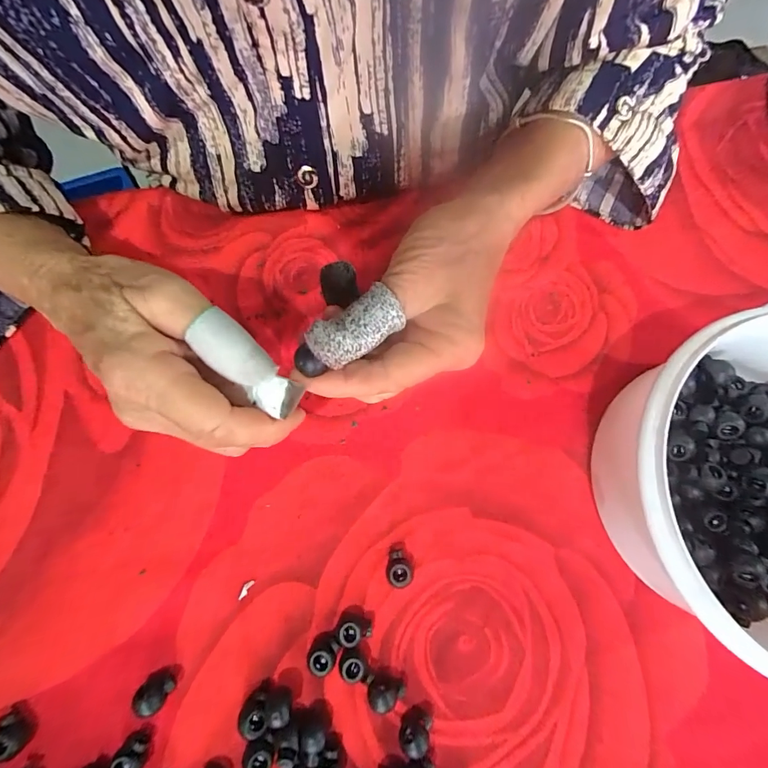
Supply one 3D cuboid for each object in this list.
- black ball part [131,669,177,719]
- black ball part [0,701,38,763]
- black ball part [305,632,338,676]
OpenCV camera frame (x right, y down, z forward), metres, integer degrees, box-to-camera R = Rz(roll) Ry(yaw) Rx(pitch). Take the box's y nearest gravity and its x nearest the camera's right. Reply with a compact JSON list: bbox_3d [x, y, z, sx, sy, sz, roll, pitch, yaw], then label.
[{"bbox_3d":[-0.117,0.158,0.203,0.015,0.012,0.019,42,80,8],"label":"black ball part"},{"bbox_3d":[-0.186,0.174,0.196,0.018,0.013,0.016,32,79,6],"label":"black ball part"},{"bbox_3d":[-0.033,0.145,0.212,0.015,0.011,0.017,4,78,0],"label":"black ball part"}]

